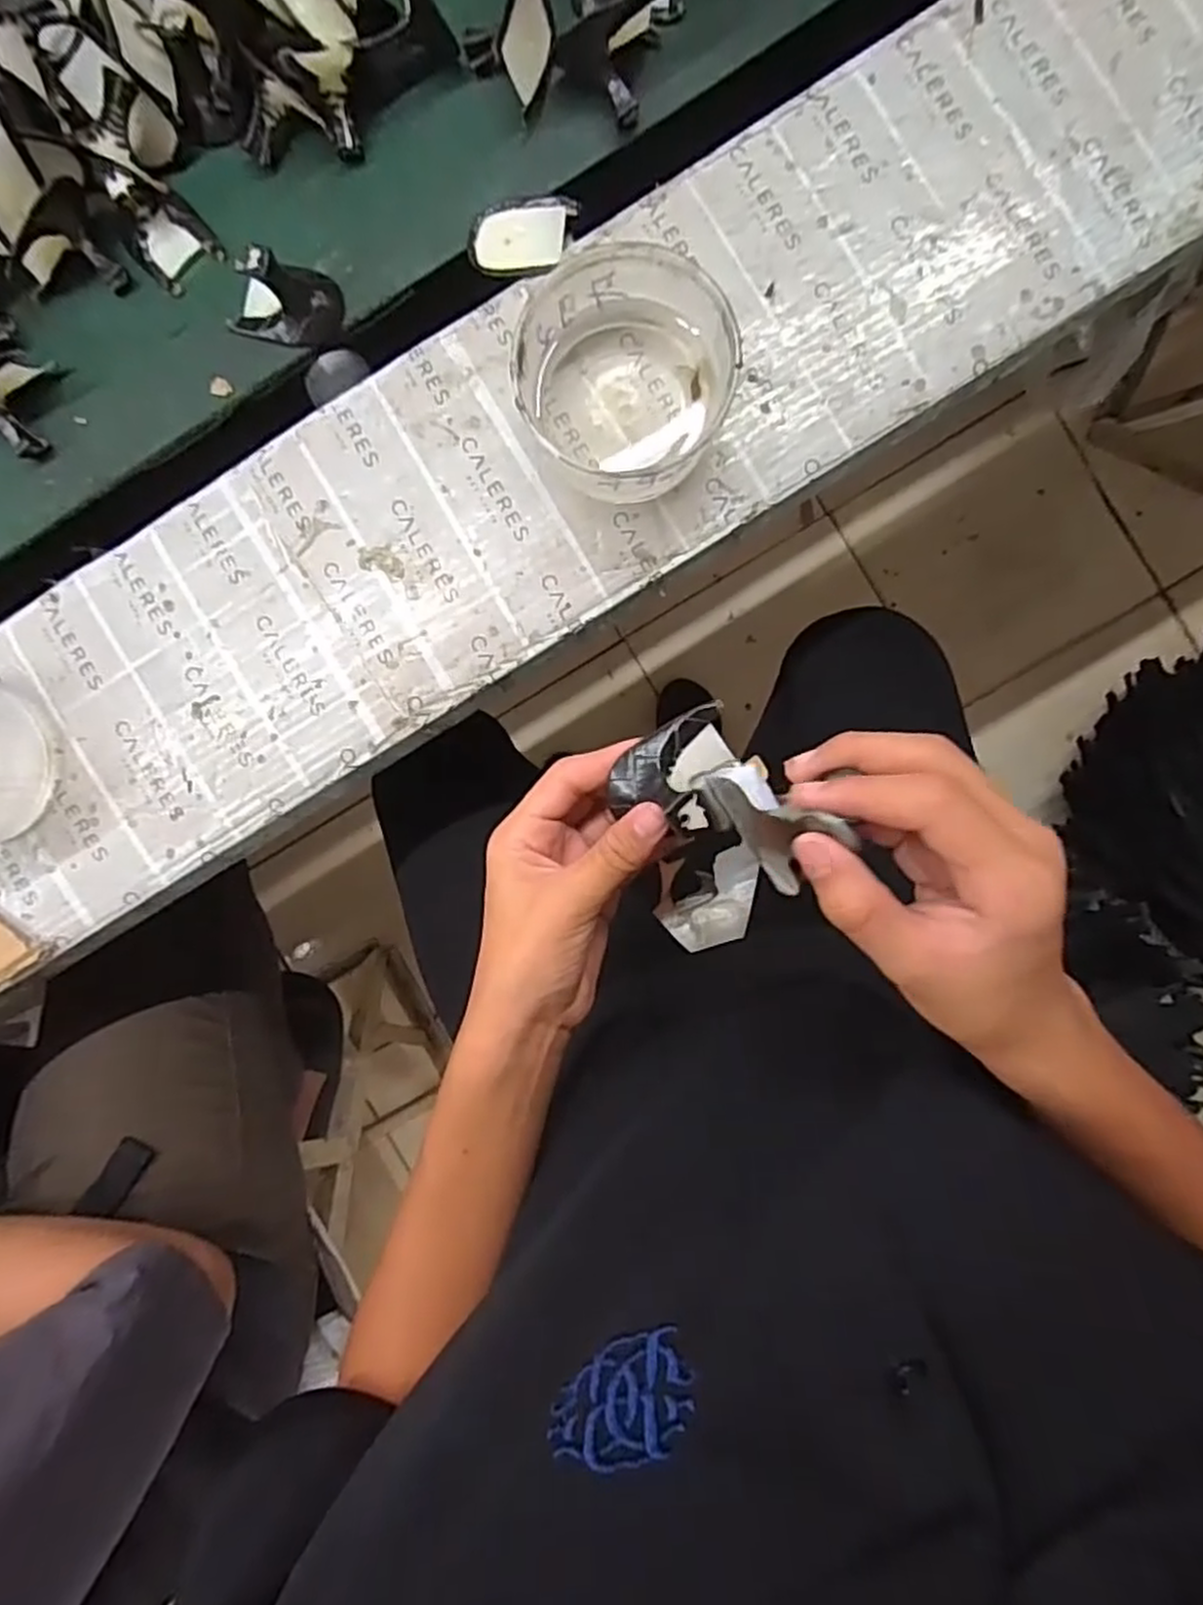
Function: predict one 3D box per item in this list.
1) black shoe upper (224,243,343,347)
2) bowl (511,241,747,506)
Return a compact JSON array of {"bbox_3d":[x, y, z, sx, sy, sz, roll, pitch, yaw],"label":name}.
[{"bbox_3d":[-0.200,-0.311,0.459,0.072,0.047,0.045,1,91,3],"label":"black shoe upper"},{"bbox_3d":[0.013,-0.235,0.420,0.110,0.062,0.110,0,91,3],"label":"bowl"}]

